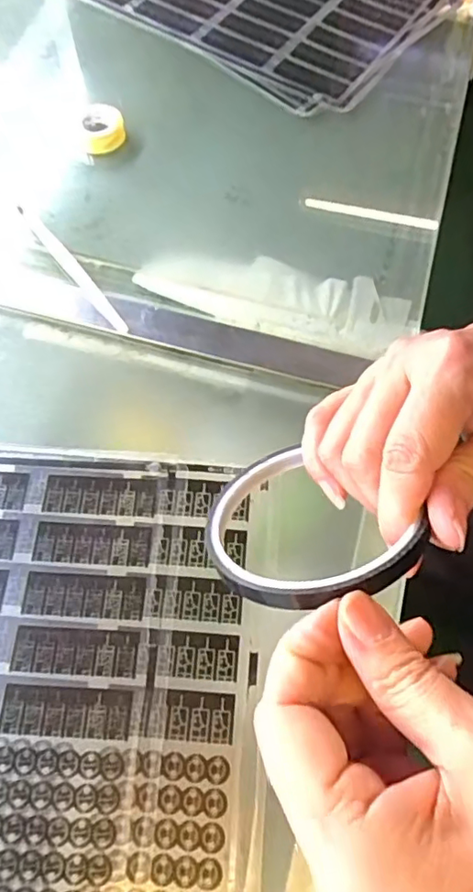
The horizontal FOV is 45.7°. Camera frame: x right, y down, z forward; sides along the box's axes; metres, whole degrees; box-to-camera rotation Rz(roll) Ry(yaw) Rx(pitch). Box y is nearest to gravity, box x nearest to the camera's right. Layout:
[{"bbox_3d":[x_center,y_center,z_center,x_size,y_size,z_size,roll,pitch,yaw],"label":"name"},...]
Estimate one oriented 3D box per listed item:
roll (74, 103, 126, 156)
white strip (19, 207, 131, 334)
[{"bbox_3d":[-0.114,-0.266,0.467,0.039,0.017,0.044,-14,66,-7],"label":"roll"},{"bbox_3d":[-0.121,-0.133,0.414,0.011,0.006,0.144,-36,71,-16],"label":"white strip"}]

